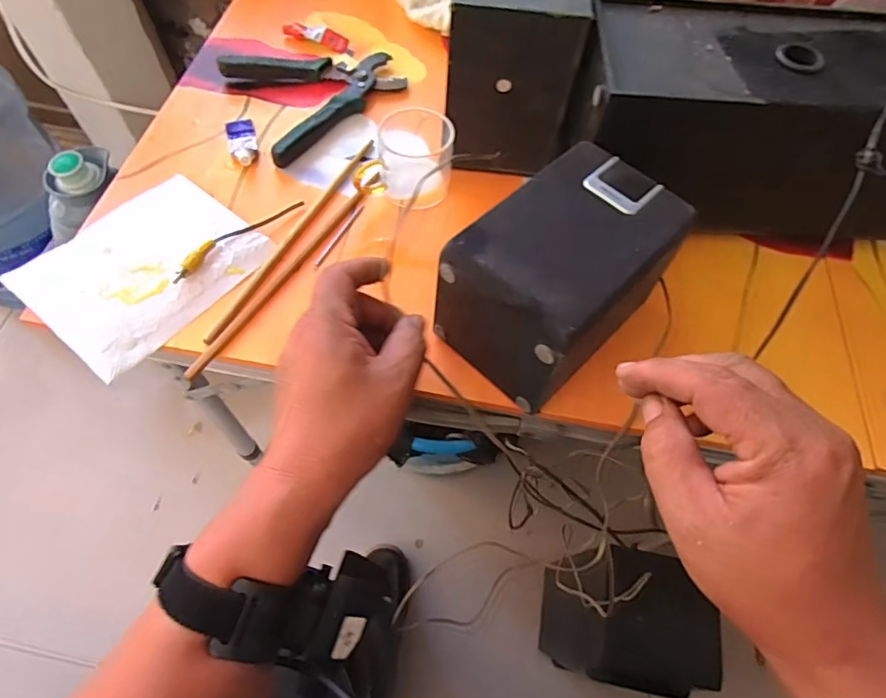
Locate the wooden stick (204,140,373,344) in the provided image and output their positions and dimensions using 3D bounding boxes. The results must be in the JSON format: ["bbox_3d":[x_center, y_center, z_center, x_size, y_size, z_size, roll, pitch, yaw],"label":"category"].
[{"bbox_3d":[-0.117,-0.093,0.424,0.011,0.010,0.222,25,63,10],"label":"wooden stick"}]

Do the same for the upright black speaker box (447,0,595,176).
[{"bbox_3d":[0.053,-0.228,0.424,0.095,0.128,0.098,5,61,-1],"label":"upright black speaker box"}]

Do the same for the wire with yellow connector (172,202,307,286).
[{"bbox_3d":[-0.159,-0.089,0.412,0.014,0.015,0.117,40,67,17],"label":"wire with yellow connector"}]

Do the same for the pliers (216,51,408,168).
[{"bbox_3d":[-0.110,-0.245,0.499,0.153,0.026,0.125,-26,66,-16],"label":"pliers"}]

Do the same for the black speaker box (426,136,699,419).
[{"bbox_3d":[0.077,-0.045,0.351,0.138,0.097,0.096,-38,70,-20],"label":"black speaker box"}]

